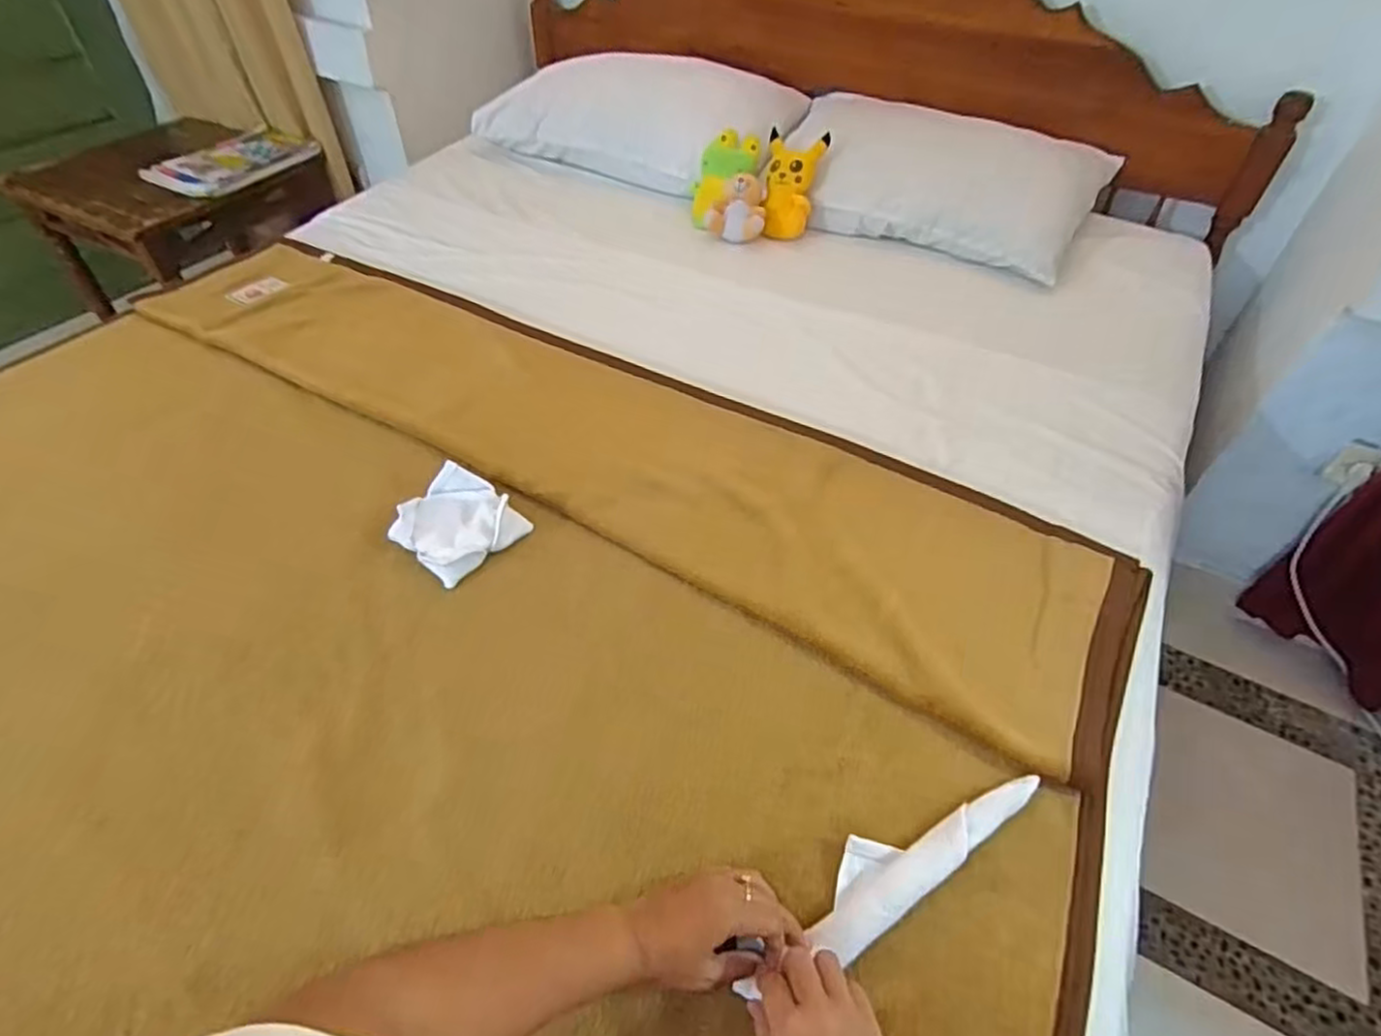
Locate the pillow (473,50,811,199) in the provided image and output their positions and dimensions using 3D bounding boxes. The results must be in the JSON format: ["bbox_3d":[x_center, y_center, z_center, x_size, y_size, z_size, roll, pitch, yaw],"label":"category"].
[{"bbox_3d":[-0.104,-0.900,1.512,0.644,0.193,0.341,21,50,17],"label":"pillow"}]

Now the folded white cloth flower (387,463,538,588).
[{"bbox_3d":[-0.273,0.004,0.819,0.122,0.043,0.122,34,58,25],"label":"folded white cloth flower"}]

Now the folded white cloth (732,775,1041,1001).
[{"bbox_3d":[0.173,0.291,0.585,0.297,0.016,0.066,-25,54,-17],"label":"folded white cloth"}]

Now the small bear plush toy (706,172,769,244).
[{"bbox_3d":[0.089,-0.588,1.339,0.106,0.096,0.084,6,47,4],"label":"small bear plush toy"}]

